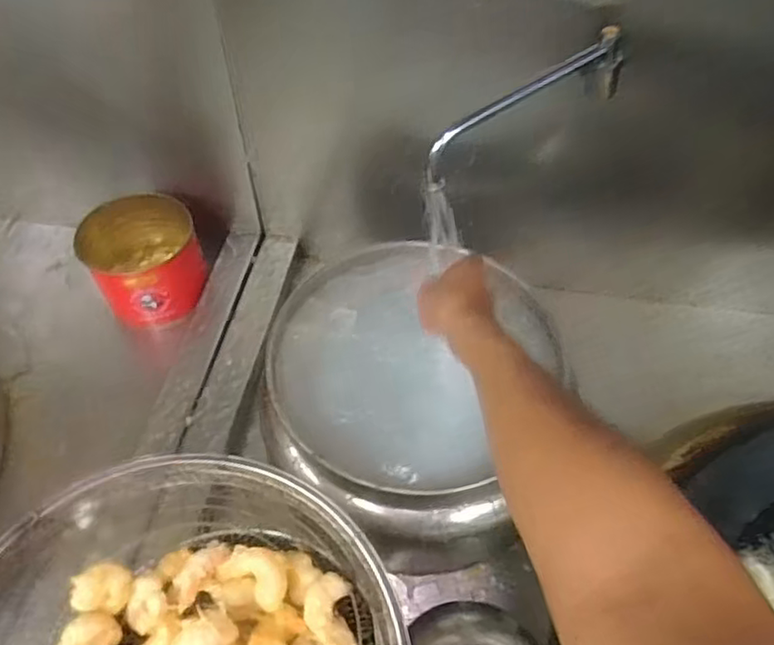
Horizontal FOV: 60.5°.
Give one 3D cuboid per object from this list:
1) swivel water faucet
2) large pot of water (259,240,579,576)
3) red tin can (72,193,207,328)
[{"bbox_3d":[0.138,-0.213,0.651,0.252,0.068,0.035,-30,37,-13],"label":"swivel water faucet"},{"bbox_3d":[0.005,0.088,0.773,0.277,0.193,0.297,0,49,0],"label":"large pot of water"},{"bbox_3d":[-0.336,-0.082,0.933,0.143,0.114,0.154,0,49,0],"label":"red tin can"}]

